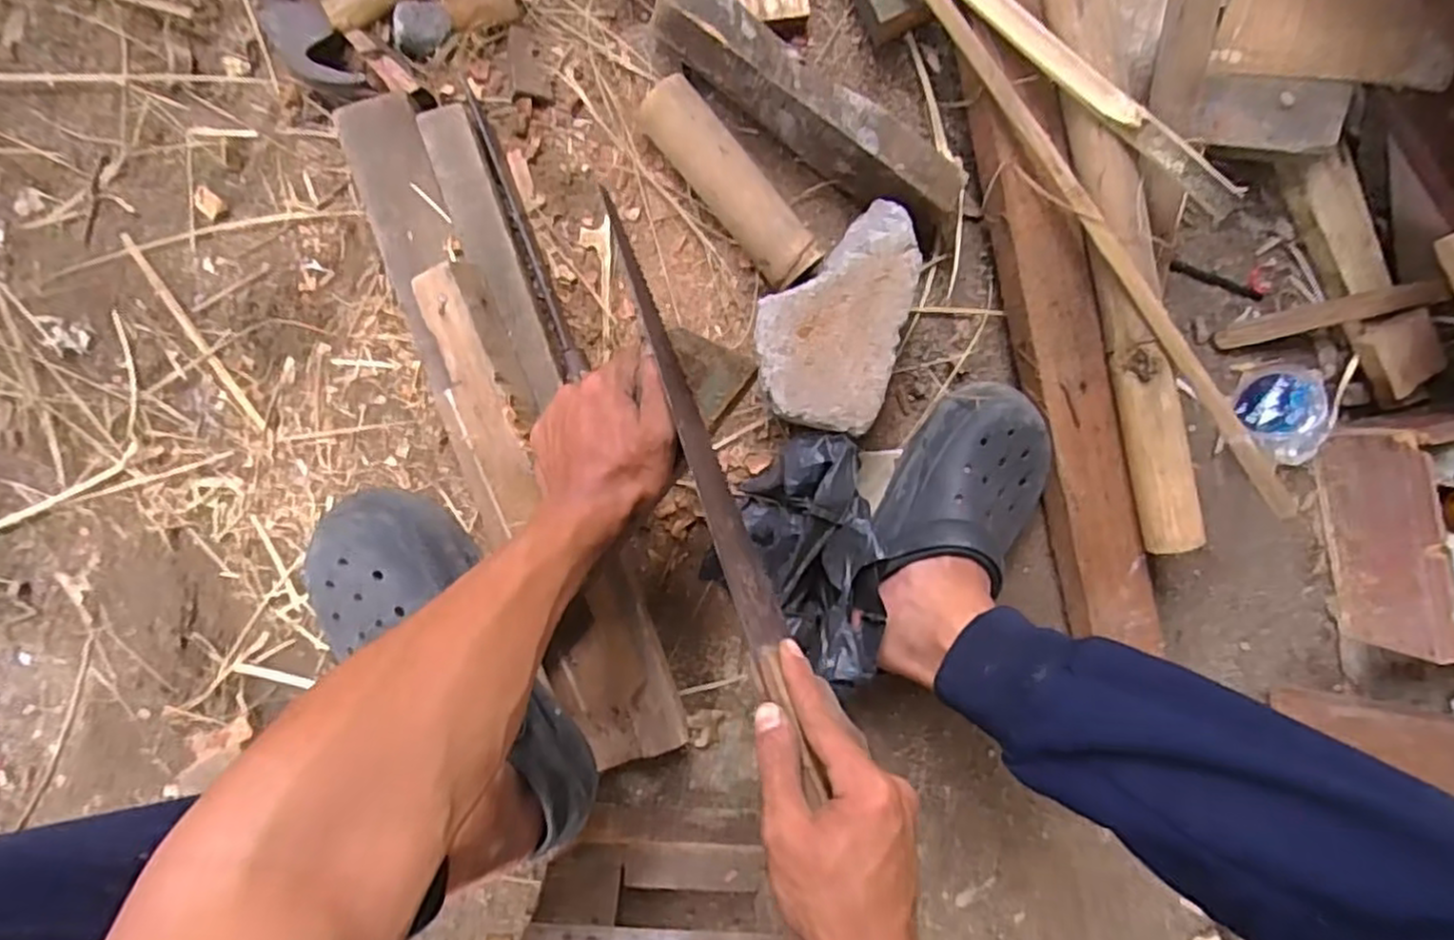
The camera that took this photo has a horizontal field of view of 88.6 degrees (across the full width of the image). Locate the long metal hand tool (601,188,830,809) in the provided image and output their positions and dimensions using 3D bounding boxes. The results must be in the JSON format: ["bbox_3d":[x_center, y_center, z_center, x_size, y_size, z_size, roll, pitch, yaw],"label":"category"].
[{"bbox_3d":[-0.010,0.004,0.429,0.025,0.048,0.338,-19,82,-3],"label":"long metal hand tool"}]

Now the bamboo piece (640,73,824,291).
[{"bbox_3d":[0.002,-0.229,0.603,0.048,0.051,0.180,-39,97,-1],"label":"bamboo piece"}]

